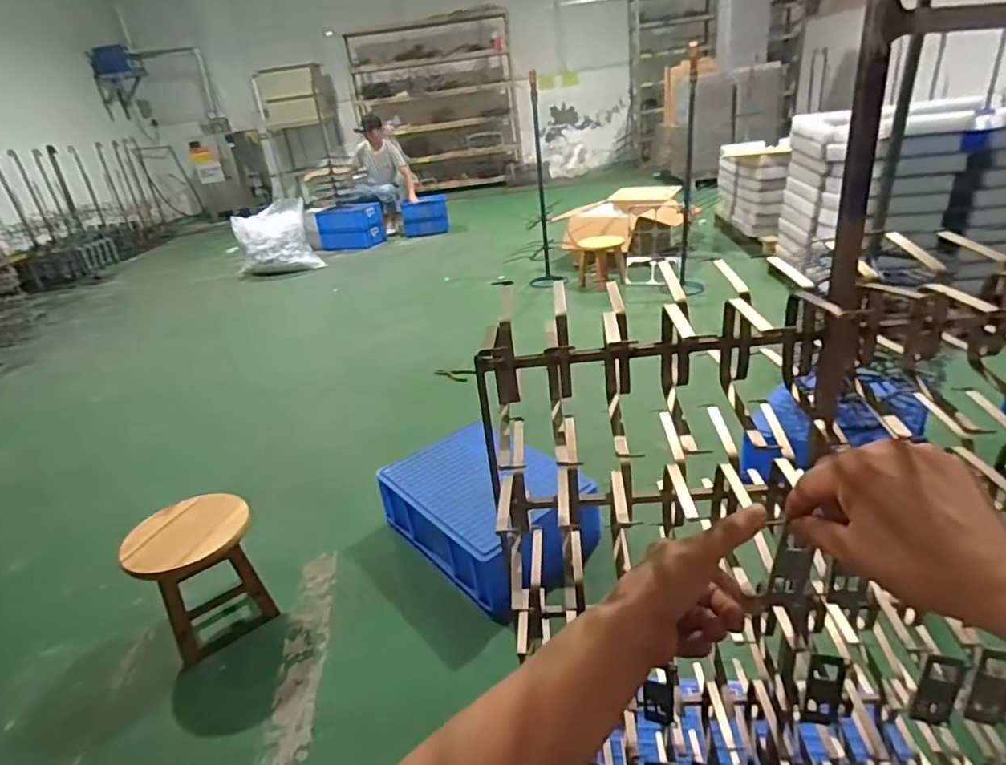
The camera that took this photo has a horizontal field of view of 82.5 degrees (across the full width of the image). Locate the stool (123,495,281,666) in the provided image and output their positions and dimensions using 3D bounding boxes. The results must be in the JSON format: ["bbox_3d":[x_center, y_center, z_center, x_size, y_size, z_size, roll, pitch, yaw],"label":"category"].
[{"bbox_3d":[-0.670,0.461,1.316,0.252,0.312,0.258,-25,31,-33],"label":"stool"}]

